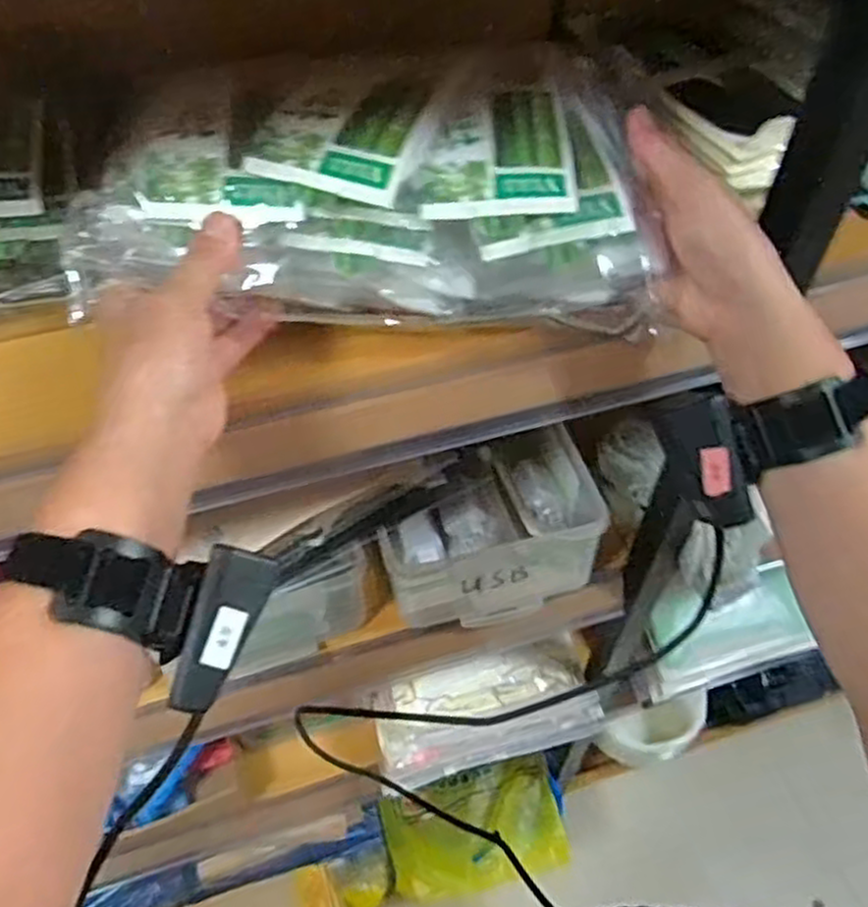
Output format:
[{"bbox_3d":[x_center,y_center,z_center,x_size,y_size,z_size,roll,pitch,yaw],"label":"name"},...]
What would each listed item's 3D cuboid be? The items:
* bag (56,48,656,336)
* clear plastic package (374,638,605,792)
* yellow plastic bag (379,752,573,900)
[{"bbox_3d":[-0.032,-0.156,0.423,0.289,0.080,0.168,-2,55,1],"label":"bag"},{"bbox_3d":[0.061,0.314,0.925,0.265,0.157,0.058,-16,27,-3],"label":"clear plastic package"},{"bbox_3d":[0.064,0.569,1.163,0.272,0.078,0.168,-14,56,-7],"label":"yellow plastic bag"}]

